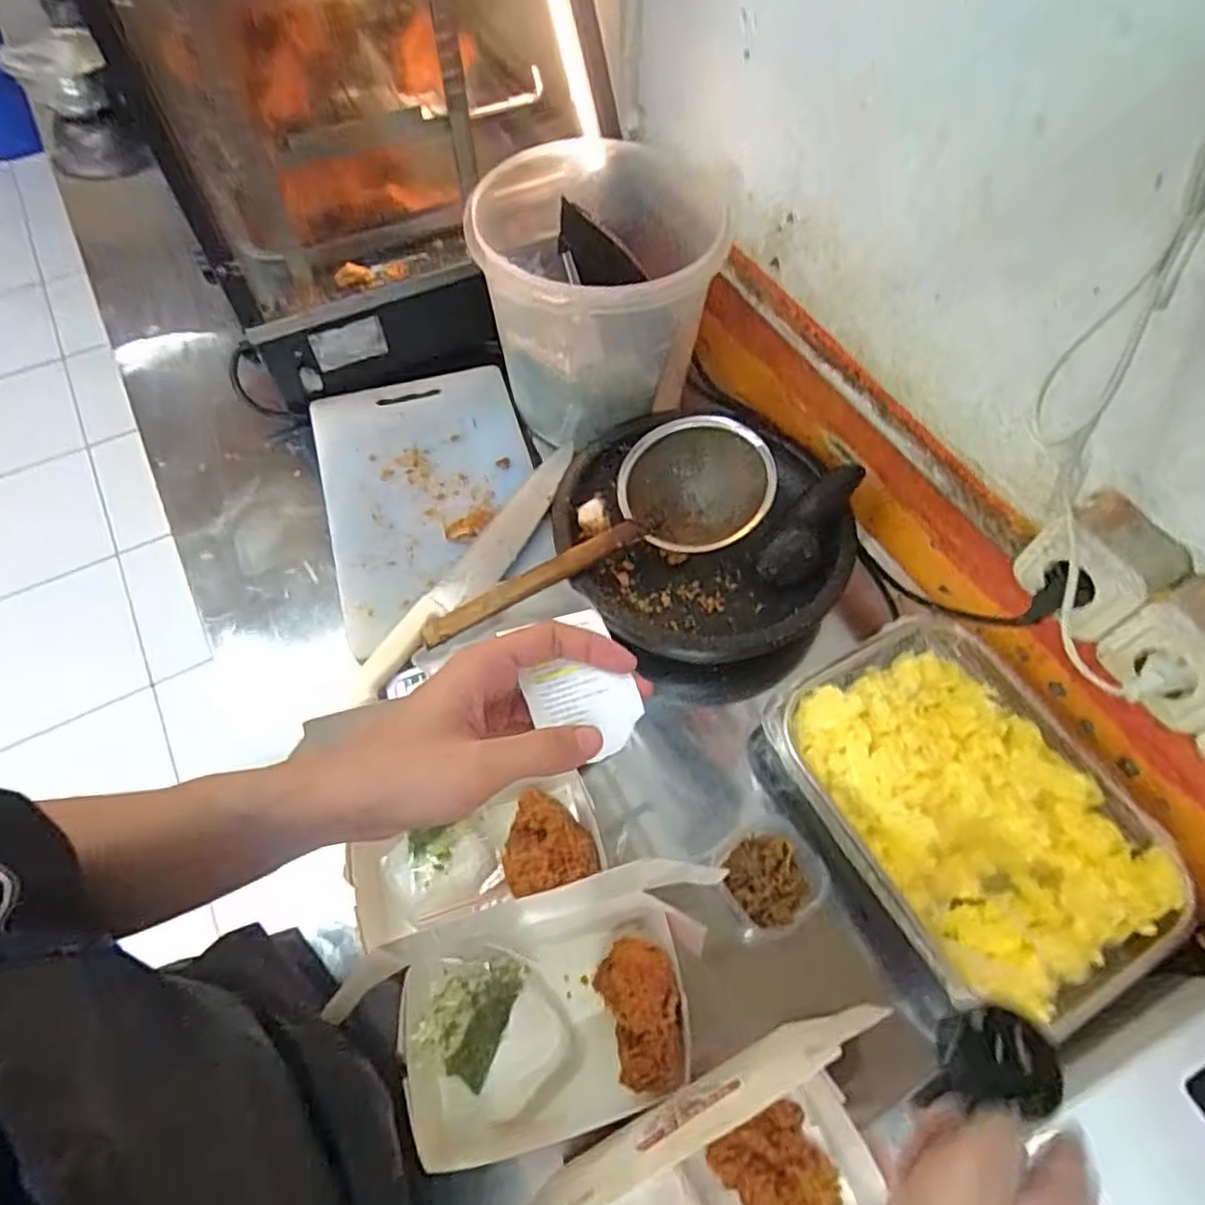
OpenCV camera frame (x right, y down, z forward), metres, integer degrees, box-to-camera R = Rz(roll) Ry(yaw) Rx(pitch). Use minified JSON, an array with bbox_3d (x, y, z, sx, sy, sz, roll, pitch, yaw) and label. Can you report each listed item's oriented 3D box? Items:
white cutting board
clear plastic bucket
[{"bbox_3d":[-0.184,-0.110,0.769,0.226,0.016,0.372,-16,61,-9],"label":"white cutting board"},{"bbox_3d":[-0.014,-0.333,0.777,0.254,0.221,0.261,0,60,0],"label":"clear plastic bucket"}]

